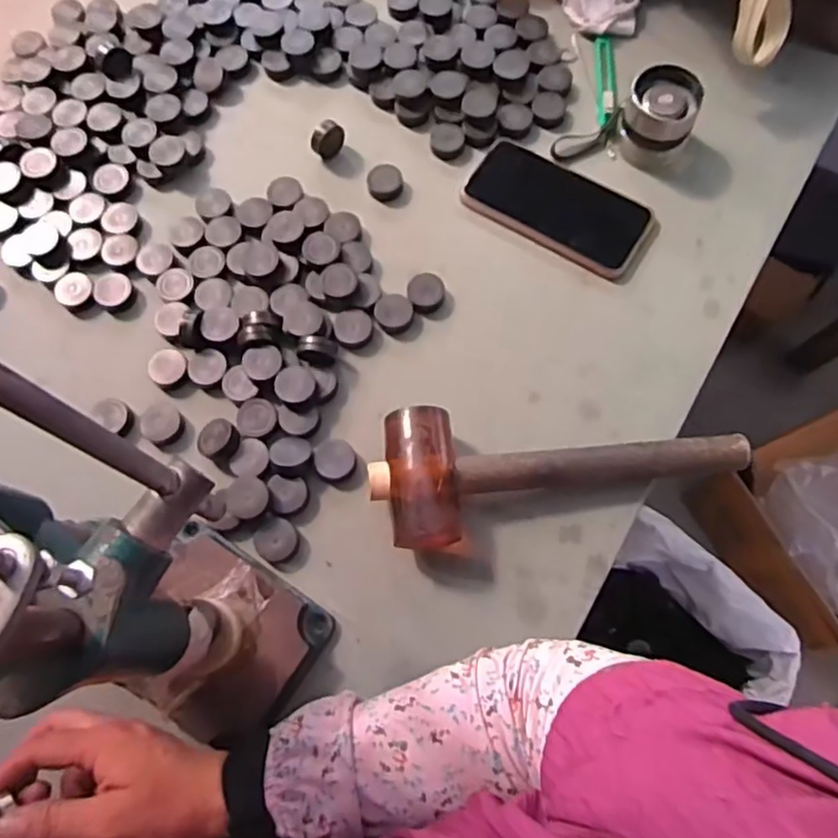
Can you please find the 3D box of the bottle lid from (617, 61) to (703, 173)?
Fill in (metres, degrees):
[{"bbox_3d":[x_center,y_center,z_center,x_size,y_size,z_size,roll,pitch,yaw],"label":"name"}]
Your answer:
[{"bbox_3d":[0.217,-0.271,0.591,0.062,0.064,0.056,14,72,5],"label":"bottle lid"}]

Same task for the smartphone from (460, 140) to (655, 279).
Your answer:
[{"bbox_3d":[0.127,-0.196,0.595,0.163,0.010,0.085,31,74,10],"label":"smartphone"}]

